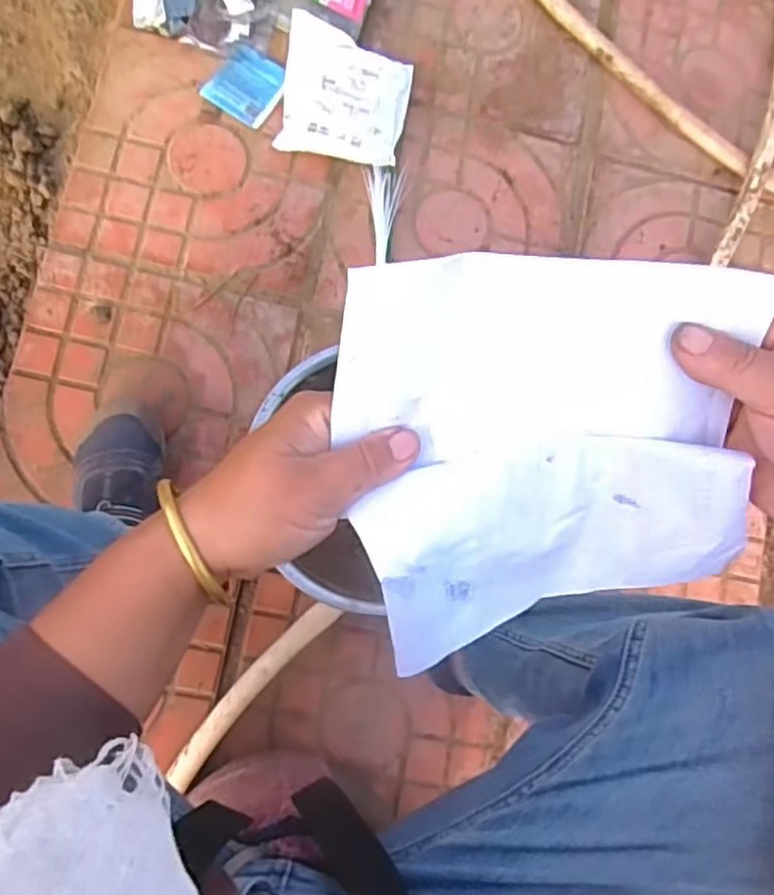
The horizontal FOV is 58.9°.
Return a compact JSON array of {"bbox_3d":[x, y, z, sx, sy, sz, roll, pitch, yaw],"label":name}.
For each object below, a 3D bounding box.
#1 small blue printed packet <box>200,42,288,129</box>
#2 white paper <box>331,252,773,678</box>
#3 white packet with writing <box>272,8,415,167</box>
[{"bbox_3d":[-0.168,-0.438,0.826,0.079,0.004,0.087,31,81,-1],"label":"small blue printed packet"},{"bbox_3d":[0.075,0.004,0.319,0.182,0.042,0.177,-5,103,-7],"label":"white paper"},{"bbox_3d":[-0.052,-0.429,0.832,0.151,0.029,0.172,11,82,-4],"label":"white packet with writing"}]

